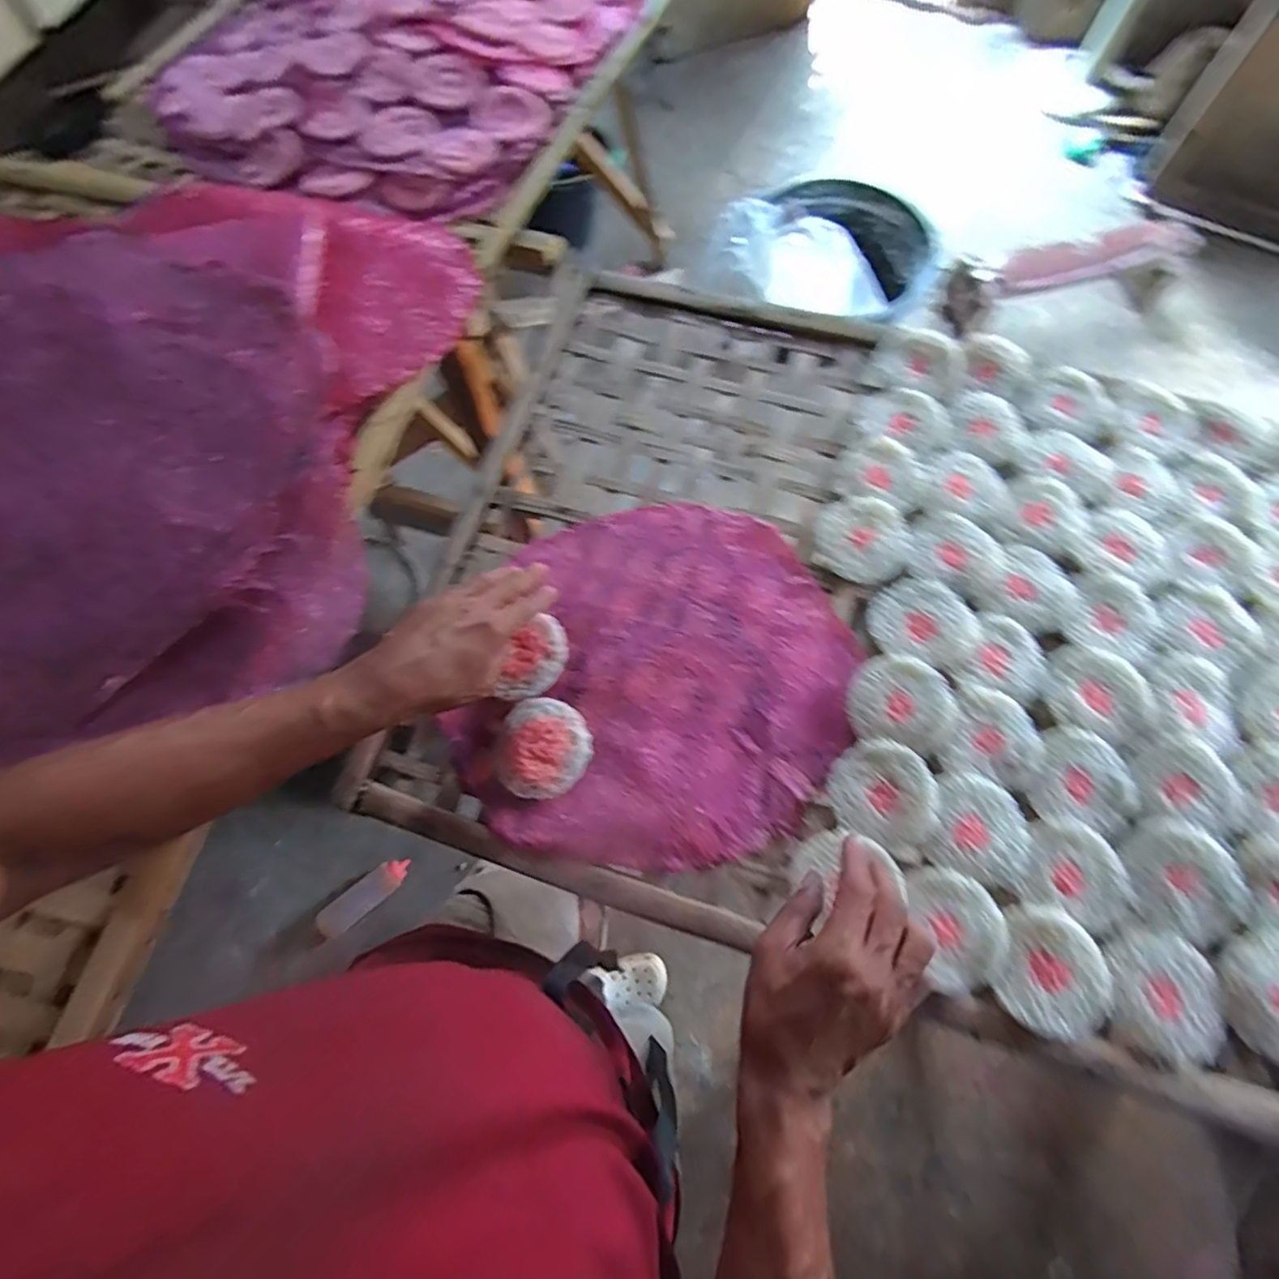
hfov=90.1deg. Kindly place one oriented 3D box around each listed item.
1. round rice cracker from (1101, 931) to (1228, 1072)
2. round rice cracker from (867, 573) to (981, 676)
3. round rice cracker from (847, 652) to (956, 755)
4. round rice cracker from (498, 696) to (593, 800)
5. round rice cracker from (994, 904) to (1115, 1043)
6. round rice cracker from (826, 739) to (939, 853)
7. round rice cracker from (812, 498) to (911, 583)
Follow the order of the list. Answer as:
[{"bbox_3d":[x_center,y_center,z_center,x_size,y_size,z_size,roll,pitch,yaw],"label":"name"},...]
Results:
[{"bbox_3d":[0.360,0.247,0.437,0.070,0.017,0.081,20,69,6],"label":"round rice cracker"},{"bbox_3d":[0.240,-0.015,0.537,0.084,0.008,0.076,20,69,6],"label":"round rice cracker"},{"bbox_3d":[0.212,0.050,0.513,0.078,0.010,0.073,1,69,-2],"label":"round rice cracker"},{"bbox_3d":[-0.077,0.088,0.526,0.073,0.013,0.080,-2,72,0],"label":"round rice cracker"},{"bbox_3d":[0.289,0.233,0.443,0.069,0.009,0.079,25,70,8],"label":"round rice cracker"},{"bbox_3d":[0.187,0.120,0.491,0.073,0.015,0.081,-15,73,-4],"label":"round rice cracker"},{"bbox_3d":[0.198,-0.090,0.568,0.081,0.009,0.082,1,69,-2],"label":"round rice cracker"}]

